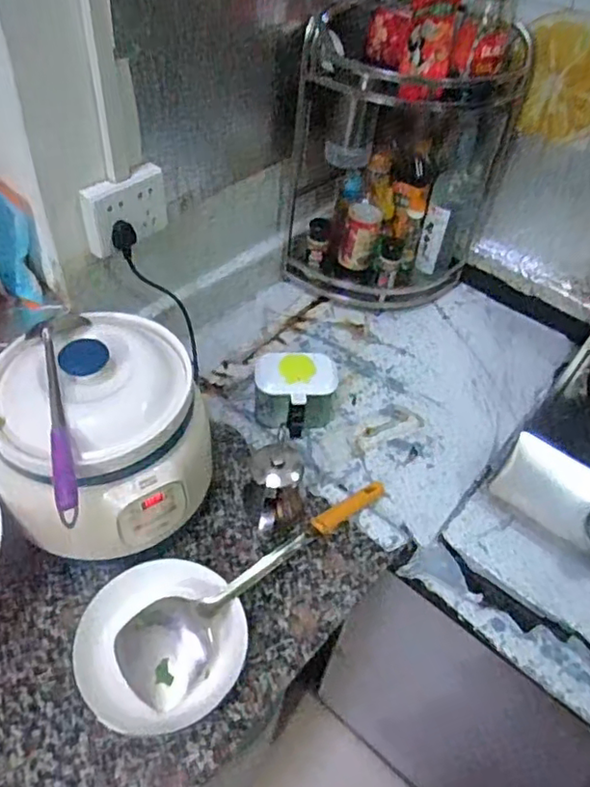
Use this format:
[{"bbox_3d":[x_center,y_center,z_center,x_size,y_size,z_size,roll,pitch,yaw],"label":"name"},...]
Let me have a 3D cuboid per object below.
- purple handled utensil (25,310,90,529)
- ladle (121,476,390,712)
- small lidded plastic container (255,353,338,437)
[{"bbox_3d":[-0.226,0.008,0.581,0.054,0.041,0.251,-7,49,-13],"label":"purple handled utensil"},{"bbox_3d":[-0.020,0.204,0.691,0.376,0.054,0.091,-29,57,-28],"label":"ladle"},{"bbox_3d":[0.000,0.005,0.860,0.114,0.091,0.092,4,48,-3],"label":"small lidded plastic container"}]

